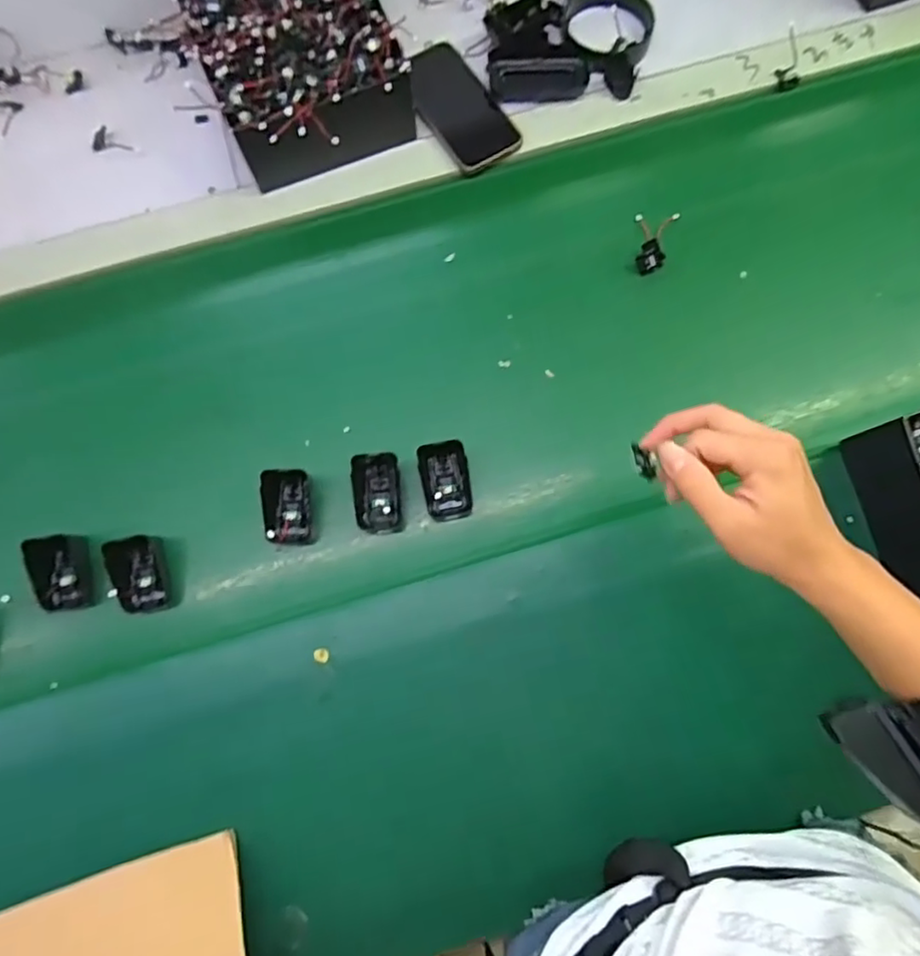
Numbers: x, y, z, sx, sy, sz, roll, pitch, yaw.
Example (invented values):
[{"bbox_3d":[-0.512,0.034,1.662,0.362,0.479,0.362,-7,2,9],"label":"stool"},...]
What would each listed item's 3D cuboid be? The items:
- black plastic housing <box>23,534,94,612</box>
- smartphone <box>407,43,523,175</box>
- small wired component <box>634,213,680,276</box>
[{"bbox_3d":[-0.359,0.086,0.550,0.044,0.038,0.067,-7,77,0],"label":"black plastic housing"},{"bbox_3d":[-0.005,-0.410,0.667,0.077,0.014,0.172,-27,78,-4],"label":"smartphone"},{"bbox_3d":[0.201,-0.246,0.626,0.041,0.026,0.078,13,78,5],"label":"small wired component"}]

